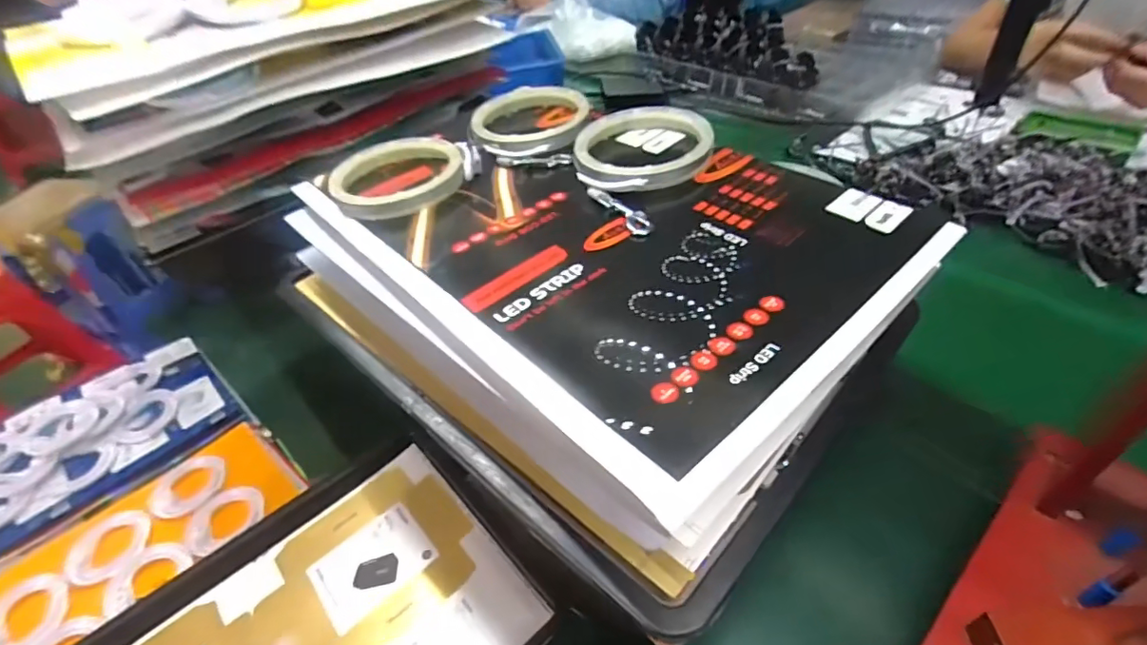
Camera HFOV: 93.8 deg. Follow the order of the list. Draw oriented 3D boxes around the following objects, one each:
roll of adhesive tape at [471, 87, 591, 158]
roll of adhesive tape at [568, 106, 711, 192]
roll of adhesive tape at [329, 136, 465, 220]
[{"bbox_3d":[-0.046,-0.211,0.555,0.122,0.018,0.135,-3,43,4],"label":"roll of adhesive tape"},{"bbox_3d":[0.061,-0.161,0.490,0.121,0.023,0.129,-8,43,-1],"label":"roll of adhesive tape"},{"bbox_3d":[-0.168,-0.143,0.517,0.123,0.025,0.112,-12,44,-6],"label":"roll of adhesive tape"}]

